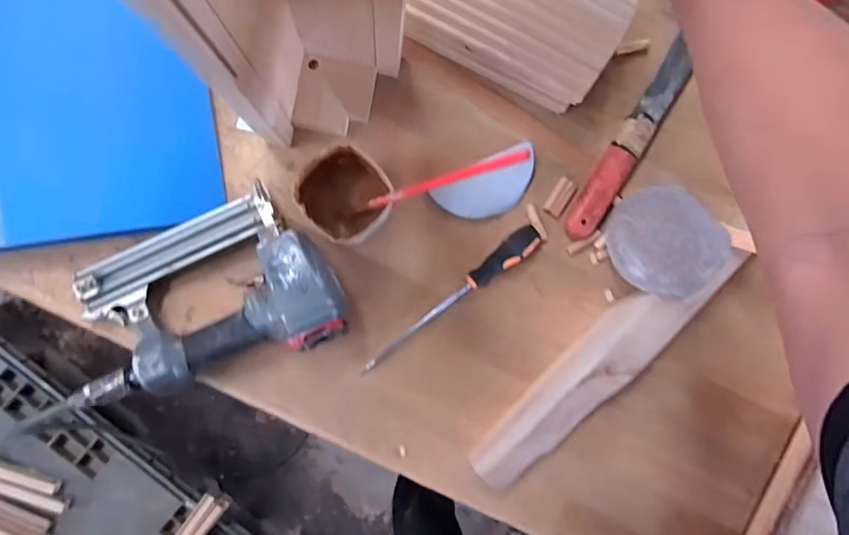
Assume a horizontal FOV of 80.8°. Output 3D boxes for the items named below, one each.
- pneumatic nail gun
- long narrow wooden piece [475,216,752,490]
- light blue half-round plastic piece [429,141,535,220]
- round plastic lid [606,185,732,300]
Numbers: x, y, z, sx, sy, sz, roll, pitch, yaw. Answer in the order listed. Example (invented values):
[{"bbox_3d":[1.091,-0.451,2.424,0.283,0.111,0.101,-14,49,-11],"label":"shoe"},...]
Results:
[{"bbox_3d":[-0.234,0.045,0.481,0.291,0.065,0.153,-25,93,-4],"label":"pneumatic nail gun"},{"bbox_3d":[0.182,0.102,0.515,0.324,0.045,0.068,-42,94,-3],"label":"long narrow wooden piece"},{"bbox_3d":[0.070,-0.084,0.523,0.114,0.007,0.059,-32,109,-5],"label":"light blue half-round plastic piece"},{"bbox_3d":[0.252,-0.028,0.524,0.109,0.009,0.116,-2,74,8],"label":"round plastic lid"}]

